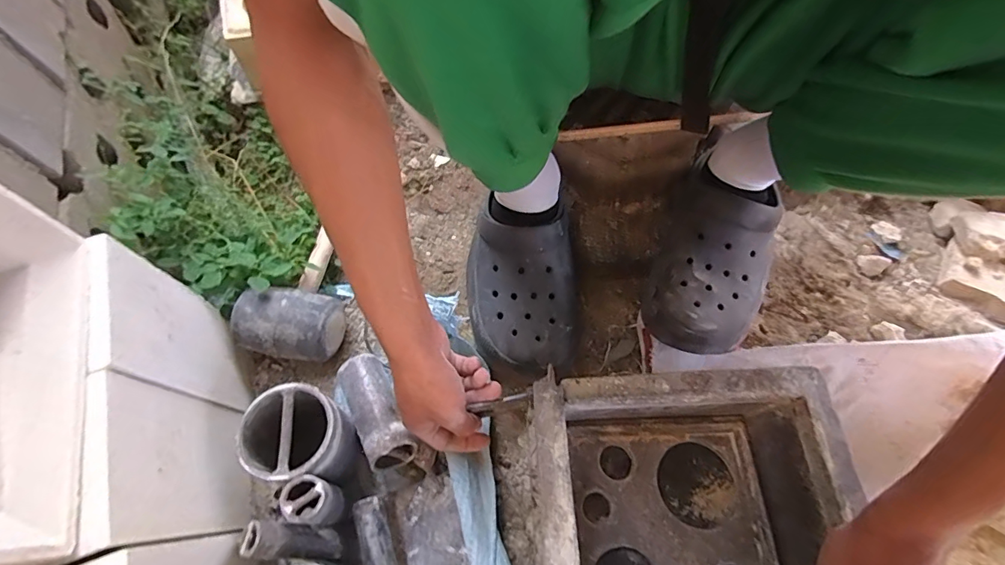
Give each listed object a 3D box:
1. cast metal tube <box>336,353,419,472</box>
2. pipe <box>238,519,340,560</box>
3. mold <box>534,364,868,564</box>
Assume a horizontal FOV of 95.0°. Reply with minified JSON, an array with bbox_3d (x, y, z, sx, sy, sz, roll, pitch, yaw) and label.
[{"bbox_3d":[-0.123,0.122,0.440,0.051,0.043,0.115,-27,60,-12],"label":"cast metal tube"},{"bbox_3d":[-0.166,0.205,0.367,0.020,0.077,0.025,-2,62,40],"label":"pipe"},{"bbox_3d":[0.147,0.204,0.384,0.235,0.126,0.238,-1,69,-3],"label":"mold"}]

